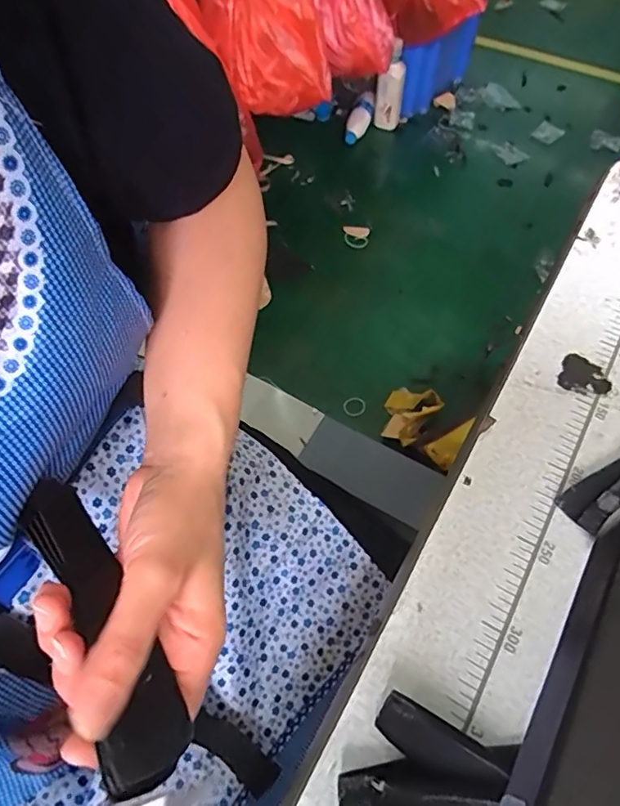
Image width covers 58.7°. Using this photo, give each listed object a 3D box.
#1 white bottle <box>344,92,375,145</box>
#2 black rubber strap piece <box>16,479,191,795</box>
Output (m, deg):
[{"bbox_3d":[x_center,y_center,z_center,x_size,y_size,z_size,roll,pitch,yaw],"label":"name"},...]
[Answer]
[{"bbox_3d":[0.149,-0.876,1.721,0.072,0.061,0.189,19,77,11],"label":"white bottle"},{"bbox_3d":[-0.104,0.096,0.261,0.012,0.044,0.172,-57,46,11],"label":"black rubber strap piece"}]

